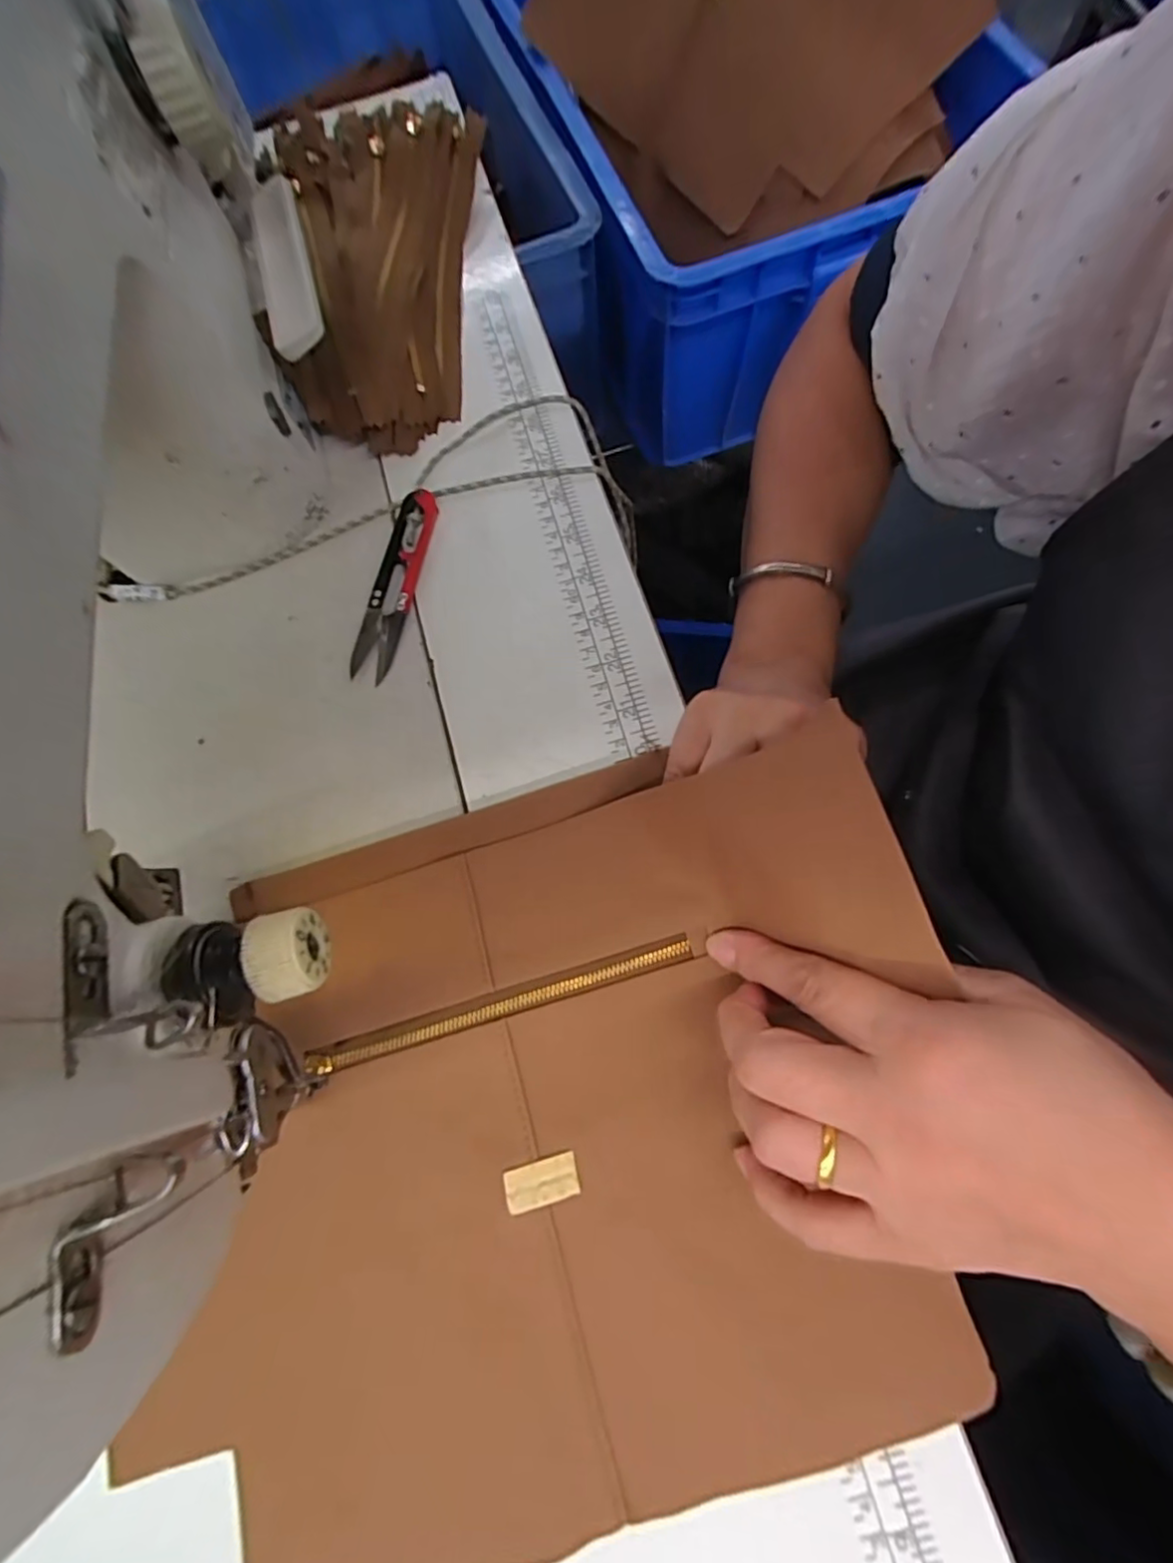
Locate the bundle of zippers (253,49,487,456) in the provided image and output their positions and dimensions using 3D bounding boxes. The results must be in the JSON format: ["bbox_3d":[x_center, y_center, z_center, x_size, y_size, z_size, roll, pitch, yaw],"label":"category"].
[{"bbox_3d":[-0.116,-0.316,0.357,0.137,0.049,0.252,-15,73,0],"label":"bundle of zippers"}]

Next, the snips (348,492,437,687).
[{"bbox_3d":[-0.099,-0.103,0.310,0.022,0.010,0.103,11,75,8],"label":"snips"}]

